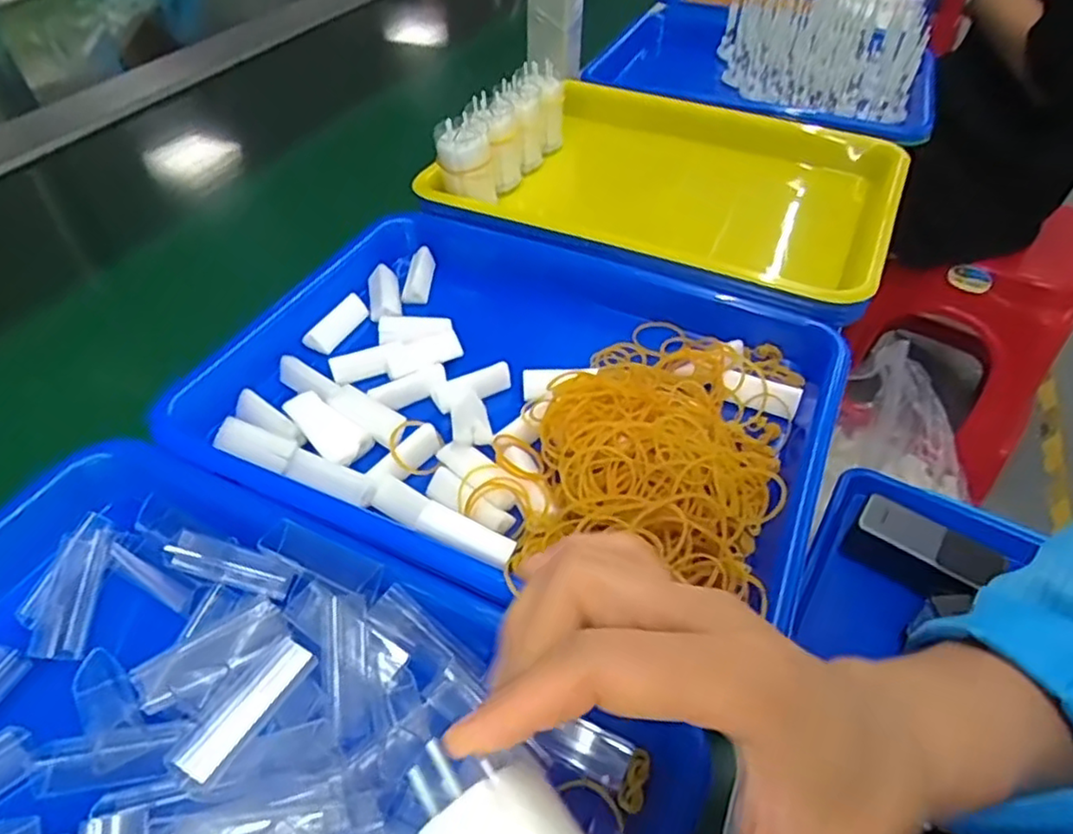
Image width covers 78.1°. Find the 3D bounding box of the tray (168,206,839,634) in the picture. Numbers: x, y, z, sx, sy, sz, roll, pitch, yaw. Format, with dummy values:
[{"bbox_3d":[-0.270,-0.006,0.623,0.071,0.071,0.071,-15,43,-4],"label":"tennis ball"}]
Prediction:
[{"bbox_3d":[-0.014,-0.018,0.377,0.333,0.051,0.243,19,50,17],"label":"tray"}]

